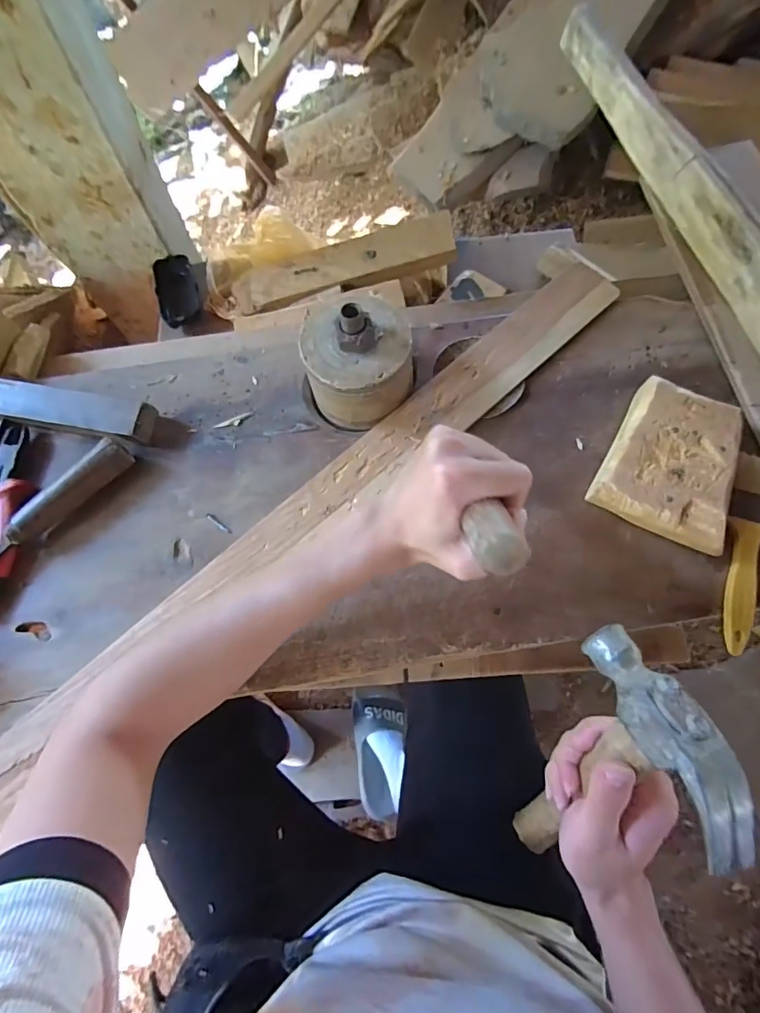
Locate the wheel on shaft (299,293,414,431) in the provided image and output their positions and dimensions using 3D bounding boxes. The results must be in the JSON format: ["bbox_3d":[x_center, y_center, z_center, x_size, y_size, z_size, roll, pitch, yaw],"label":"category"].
[{"bbox_3d":[-0.020,-0.144,0.439,0.099,0.101,0.106,0,71,1],"label":"wheel on shaft"}]

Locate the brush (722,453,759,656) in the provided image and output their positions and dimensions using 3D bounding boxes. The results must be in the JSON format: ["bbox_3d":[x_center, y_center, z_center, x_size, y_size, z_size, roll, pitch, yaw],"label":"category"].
[{"bbox_3d":[0.312,0.035,0.403,0.041,0.020,0.173,23,73,8],"label":"brush"}]

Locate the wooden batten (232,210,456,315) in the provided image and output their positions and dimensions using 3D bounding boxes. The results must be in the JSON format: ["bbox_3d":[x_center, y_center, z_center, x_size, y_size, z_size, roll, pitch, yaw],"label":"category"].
[{"bbox_3d":[-0.052,-0.306,0.605,0.295,0.034,0.056,-10,71,12],"label":"wooden batten"}]

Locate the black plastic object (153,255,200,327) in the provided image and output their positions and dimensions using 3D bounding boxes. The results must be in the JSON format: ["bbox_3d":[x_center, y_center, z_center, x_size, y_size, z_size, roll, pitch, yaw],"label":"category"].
[{"bbox_3d":[-0.278,-0.298,0.642,0.054,0.021,0.101,-14,72,-4],"label":"black plastic object"}]

